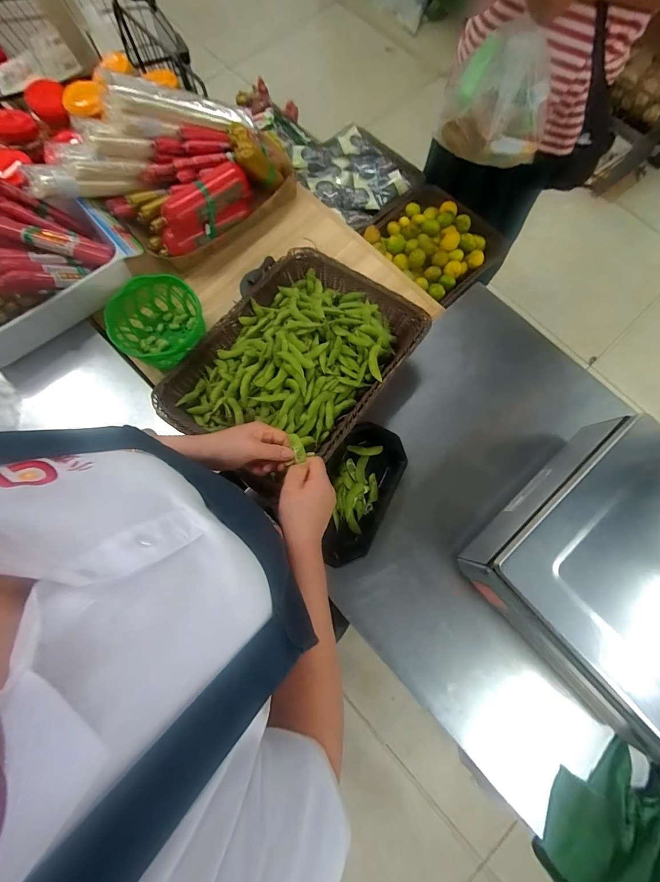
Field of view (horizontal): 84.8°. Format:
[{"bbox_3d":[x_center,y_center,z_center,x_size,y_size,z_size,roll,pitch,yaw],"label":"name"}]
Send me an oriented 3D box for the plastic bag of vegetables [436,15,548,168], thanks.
[{"bbox_3d":[0.326,-0.651,0.691,0.205,0.194,0.109,22,78,6],"label":"plastic bag of vegetables"}]

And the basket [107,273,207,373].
[{"bbox_3d":[-0.286,-0.192,0.612,0.144,0.090,0.142,-26,78,-6],"label":"basket"}]

